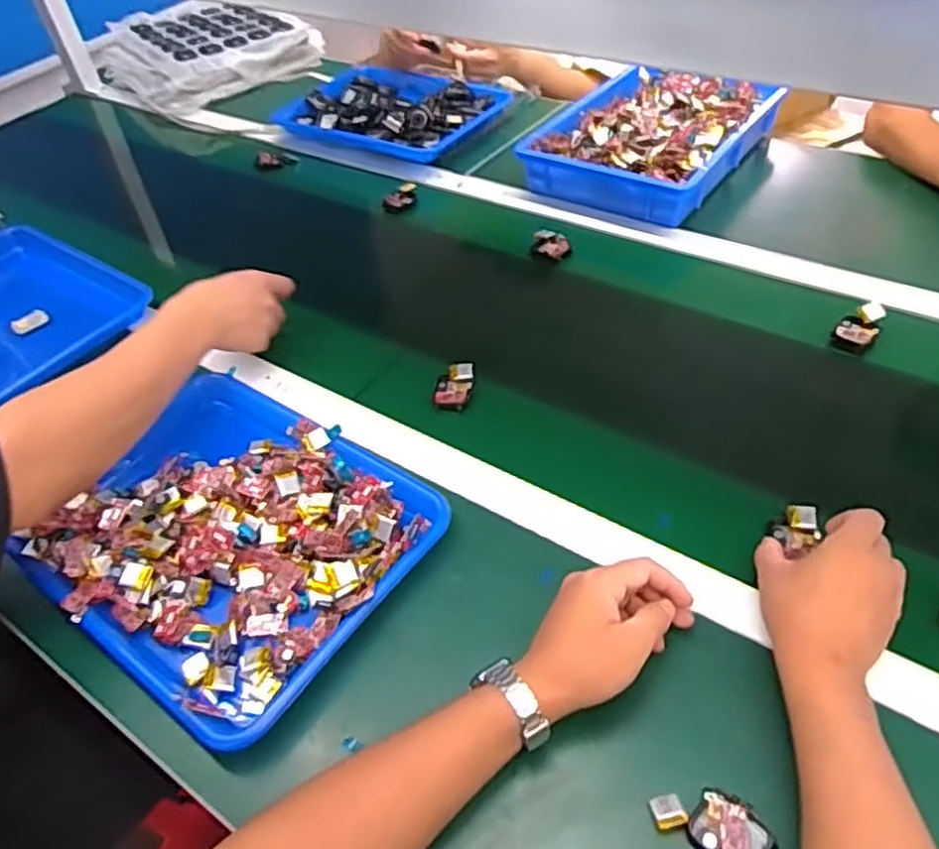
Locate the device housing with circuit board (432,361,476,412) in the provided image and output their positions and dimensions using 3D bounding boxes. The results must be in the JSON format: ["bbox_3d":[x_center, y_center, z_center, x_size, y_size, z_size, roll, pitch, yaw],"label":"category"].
[{"bbox_3d":[-0.015,-0.039,0.729,0.035,0.019,0.057,10,48,16],"label":"device housing with circuit board"}]

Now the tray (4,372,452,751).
[{"bbox_3d":[-0.207,0.088,0.619,0.326,0.052,0.260,25,54,28],"label":"tray"}]

